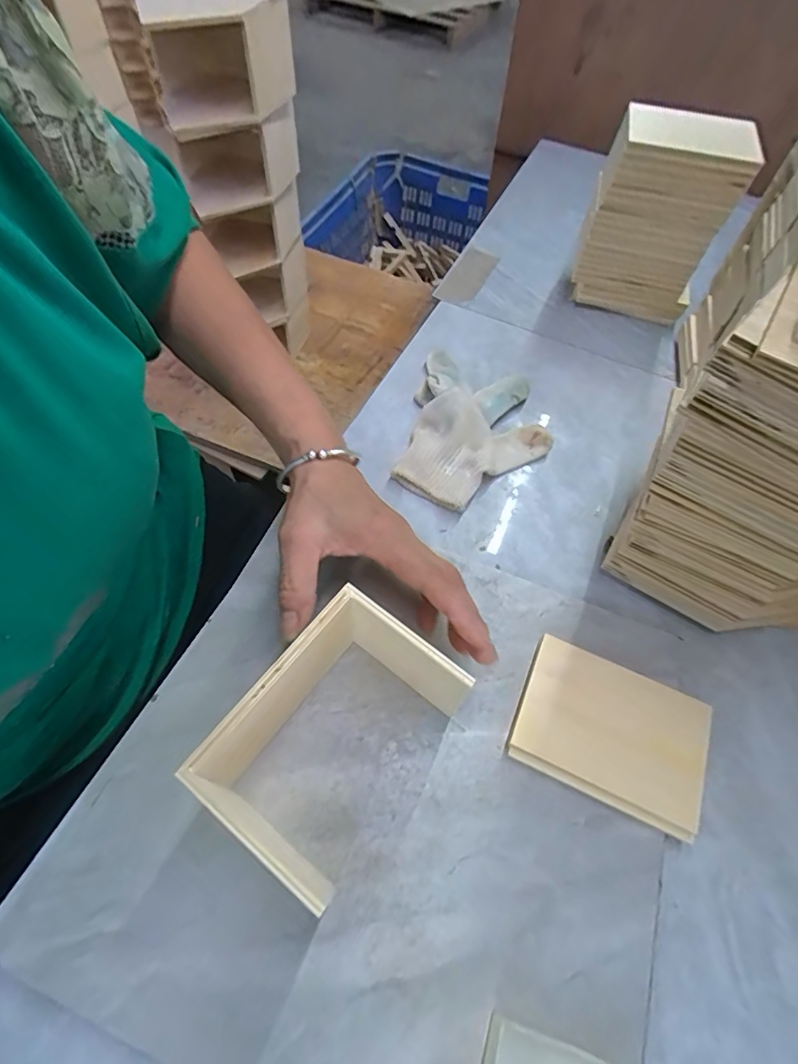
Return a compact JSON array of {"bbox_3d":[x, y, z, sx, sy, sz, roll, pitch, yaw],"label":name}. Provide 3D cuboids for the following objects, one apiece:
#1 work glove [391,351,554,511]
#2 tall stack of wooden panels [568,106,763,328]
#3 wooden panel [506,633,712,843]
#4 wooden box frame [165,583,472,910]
[{"bbox_3d":[0.068,-0.091,0.424,0.116,0.030,0.166,12,60,3],"label":"work glove"},{"bbox_3d":[0.242,-0.296,0.480,0.127,0.165,0.069,15,60,5],"label":"tall stack of wooden panels"},{"bbox_3d":[0.126,0.120,0.300,0.106,0.019,0.077,24,61,9],"label":"wooden panel"},{"bbox_3d":[-0.033,0.108,0.263,0.082,0.076,0.117,35,63,15],"label":"wooden box frame"}]

